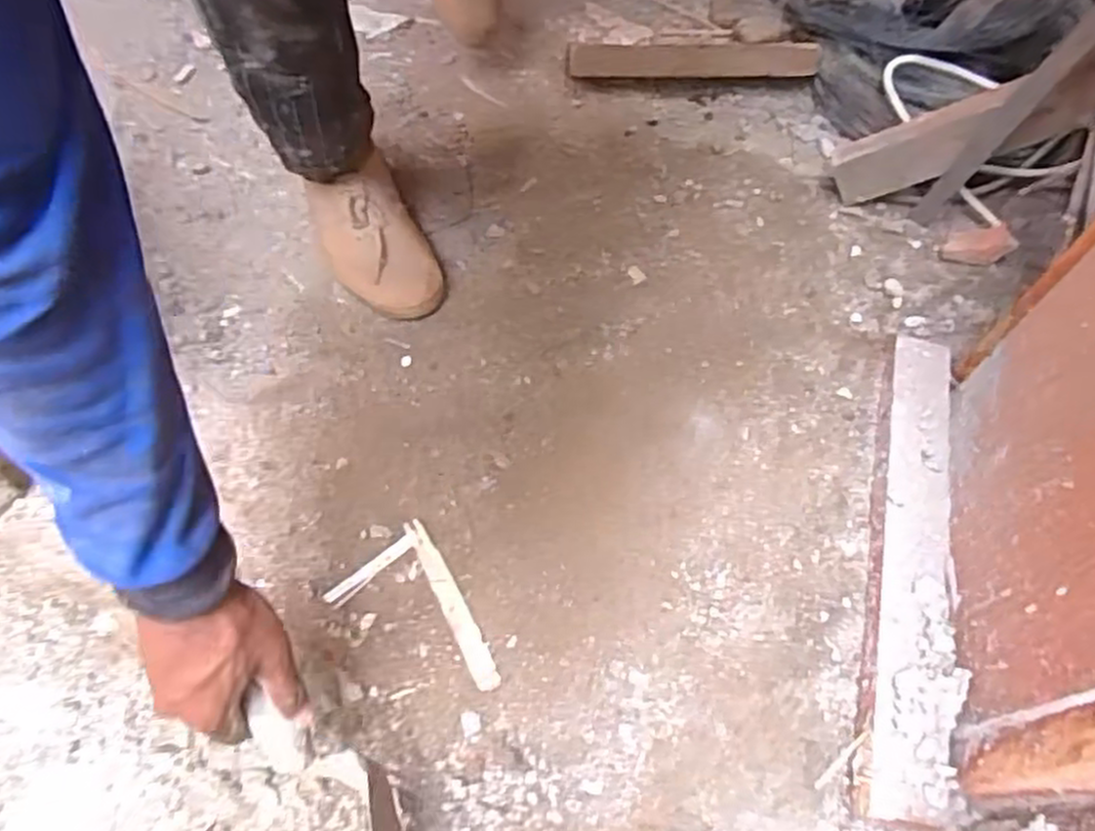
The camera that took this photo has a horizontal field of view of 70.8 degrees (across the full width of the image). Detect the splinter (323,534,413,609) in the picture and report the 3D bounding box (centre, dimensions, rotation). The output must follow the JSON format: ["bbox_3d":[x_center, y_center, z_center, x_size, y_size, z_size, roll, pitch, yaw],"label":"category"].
[{"bbox_3d":[-0.147,0.126,0.634,0.082,0.005,0.015,-37,68,-20],"label":"splinter"}]

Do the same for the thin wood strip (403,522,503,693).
[{"bbox_3d":[-0.078,0.151,0.626,0.020,0.004,0.148,-25,70,-12],"label":"thin wood strip"}]

